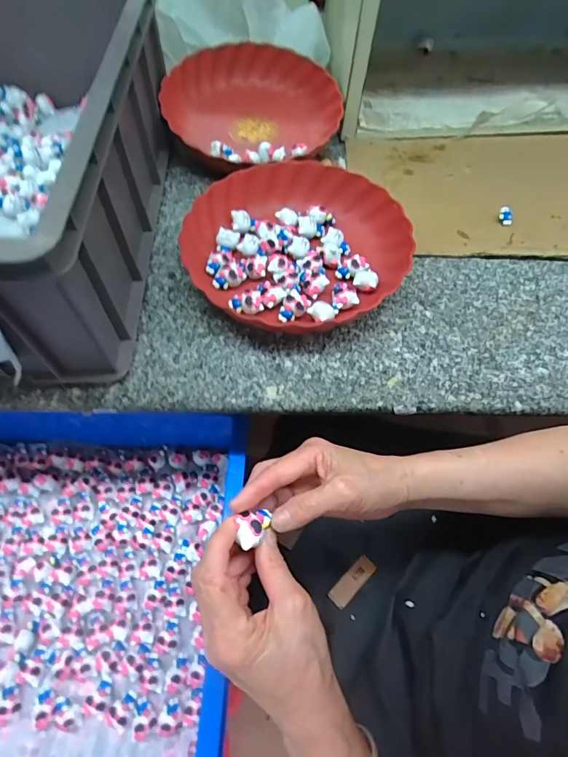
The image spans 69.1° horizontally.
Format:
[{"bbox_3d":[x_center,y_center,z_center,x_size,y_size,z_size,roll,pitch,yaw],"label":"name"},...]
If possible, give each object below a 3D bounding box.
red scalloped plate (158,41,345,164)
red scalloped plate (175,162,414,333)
[{"bbox_3d":[-0.041,-0.394,0.609,0.231,0.074,0.216,0,59,-1],"label":"red scalloped plate"},{"bbox_3d":[0.007,-0.154,0.464,0.228,0.057,0.213,0,59,-1],"label":"red scalloped plate"}]

